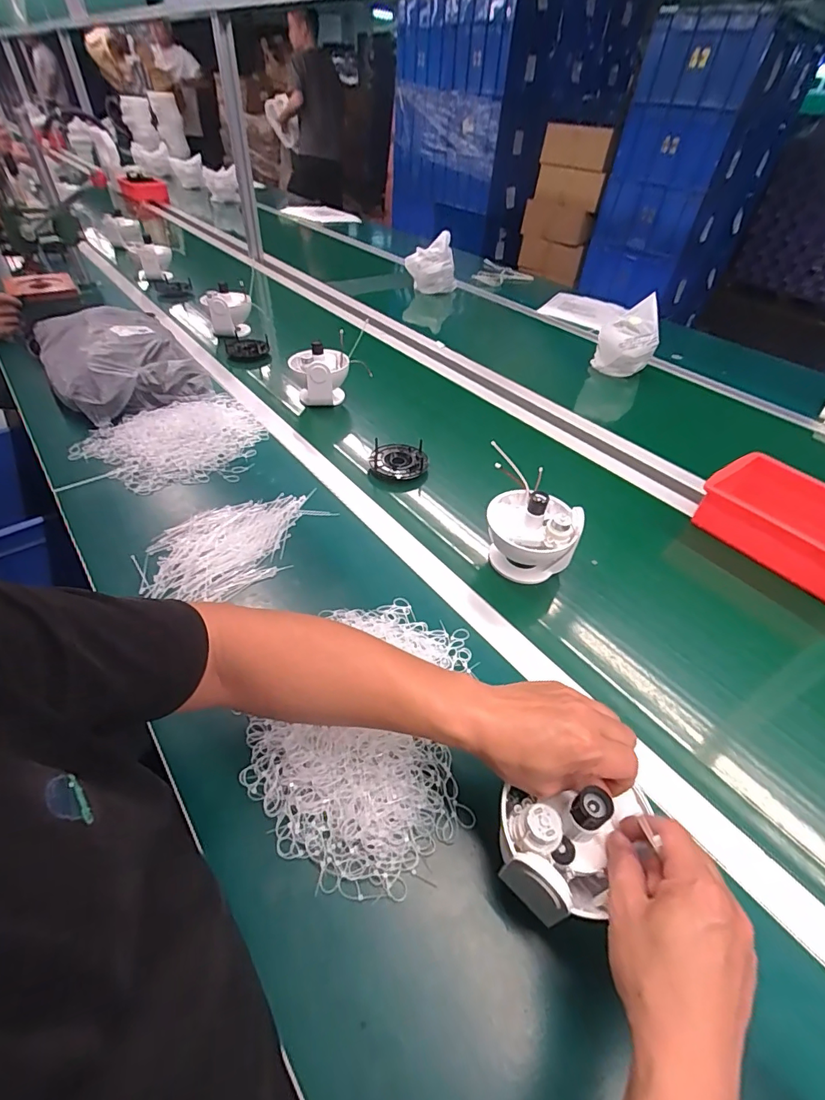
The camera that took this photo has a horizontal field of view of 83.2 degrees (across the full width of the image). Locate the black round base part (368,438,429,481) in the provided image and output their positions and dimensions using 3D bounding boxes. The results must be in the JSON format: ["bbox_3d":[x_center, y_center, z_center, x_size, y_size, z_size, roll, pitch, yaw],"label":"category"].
[{"bbox_3d":[-0.024,-0.157,0.810,0.097,0.024,0.091,2,44,-2],"label":"black round base part"}]

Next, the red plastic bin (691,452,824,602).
[{"bbox_3d":[0.571,-0.037,0.689,0.159,0.074,0.244,-26,52,-28],"label":"red plastic bin"}]

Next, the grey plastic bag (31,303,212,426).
[{"bbox_3d":[-0.584,-0.377,0.915,0.237,0.113,0.297,-31,54,-31],"label":"grey plastic bag"}]

